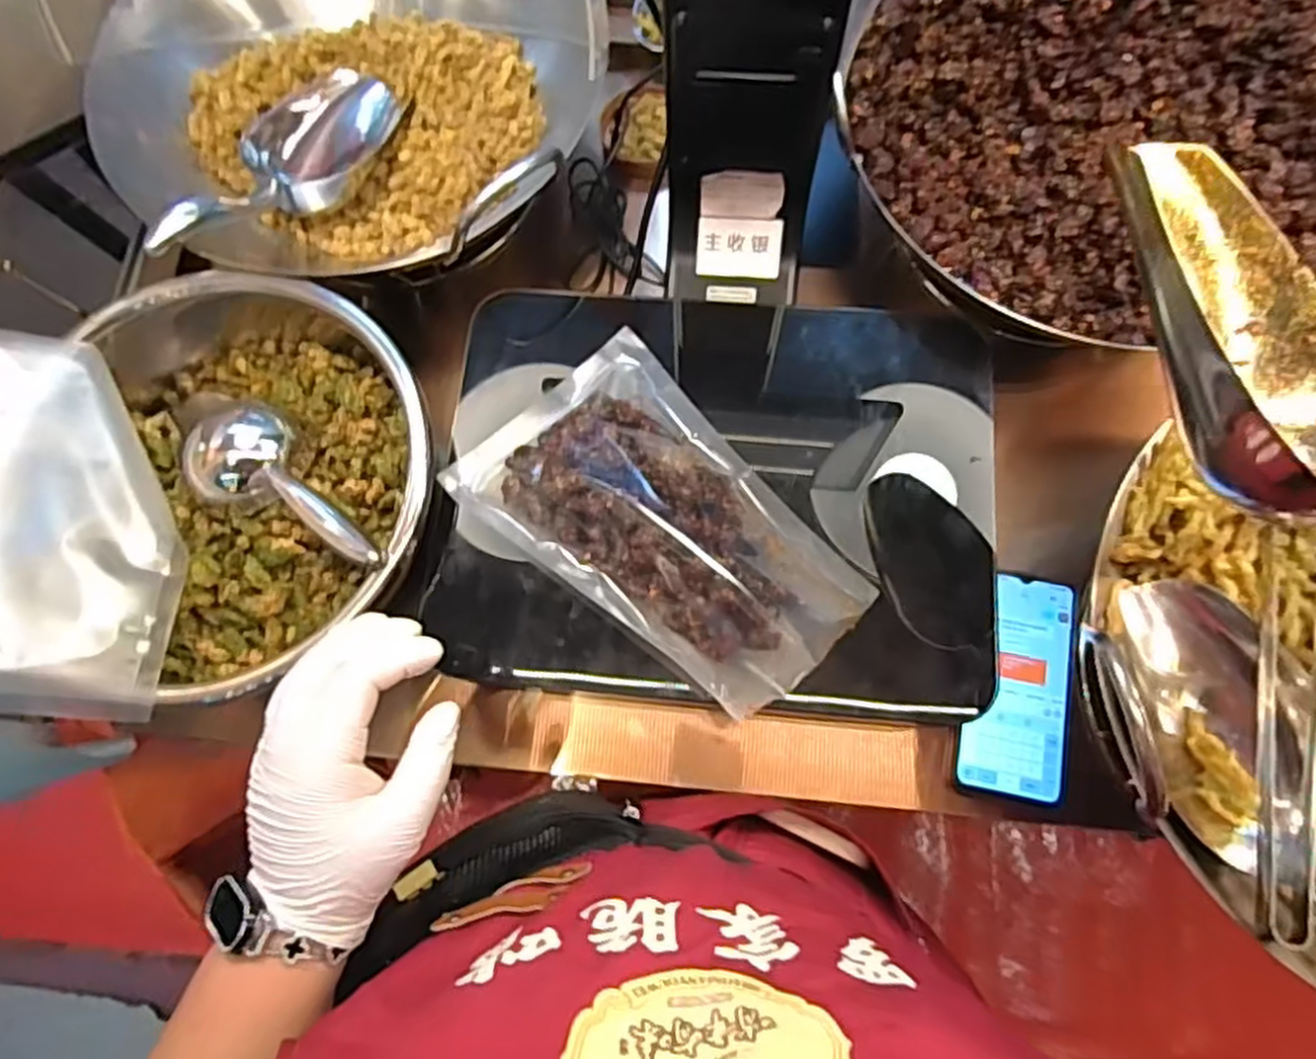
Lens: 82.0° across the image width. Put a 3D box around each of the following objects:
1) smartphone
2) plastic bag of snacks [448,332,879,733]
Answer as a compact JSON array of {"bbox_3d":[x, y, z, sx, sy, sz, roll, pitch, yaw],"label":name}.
[{"bbox_3d":[0.261,0.113,0.547,0.071,0.010,0.158,12,75,5],"label":"smartphone"},{"bbox_3d":[-0.002,0.003,0.480,0.149,0.052,0.242,-38,76,-8],"label":"plastic bag of snacks"}]

